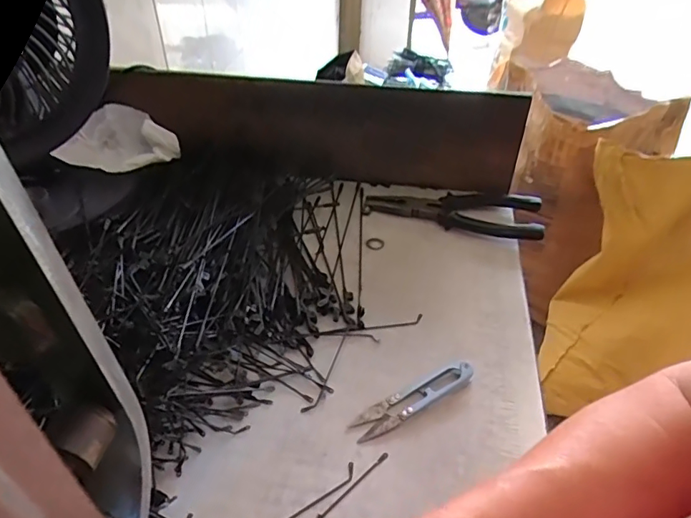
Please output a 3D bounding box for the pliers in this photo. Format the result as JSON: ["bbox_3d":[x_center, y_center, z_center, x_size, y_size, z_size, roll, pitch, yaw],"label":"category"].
[{"bbox_3d":[0.114,-0.055,0.535,0.177,0.022,0.066,11,42,11],"label":"pliers"}]

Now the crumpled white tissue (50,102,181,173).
[{"bbox_3d":[-0.234,-0.120,0.532,0.104,0.046,0.094,6,41,6],"label":"crumpled white tissue"}]

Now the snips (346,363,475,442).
[{"bbox_3d":[0.050,0.101,0.366,0.099,0.011,0.022,-21,46,-24],"label":"snips"}]

